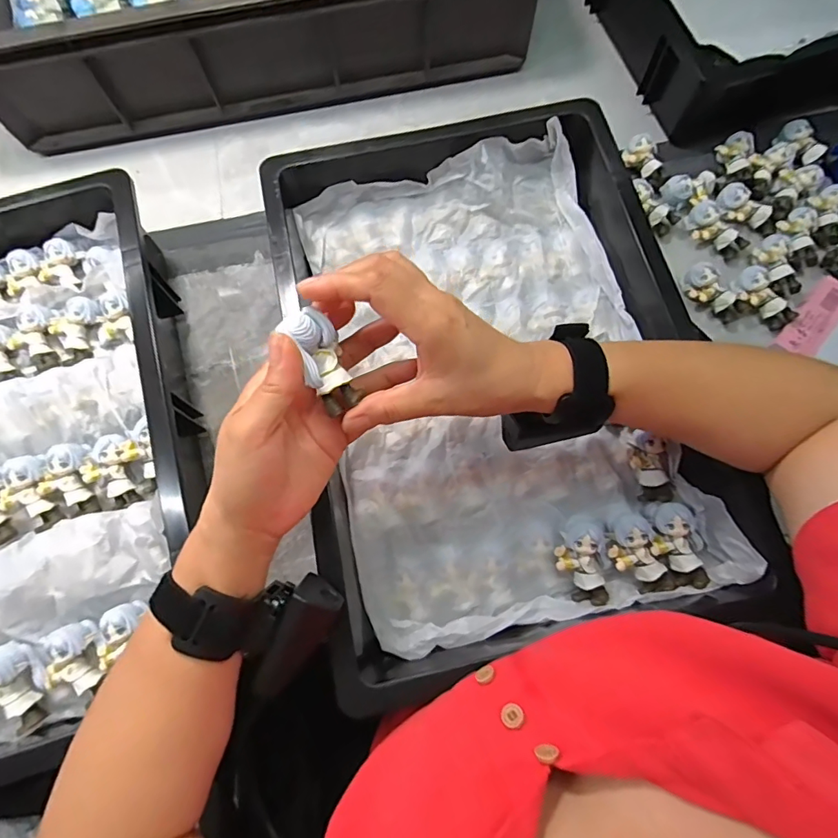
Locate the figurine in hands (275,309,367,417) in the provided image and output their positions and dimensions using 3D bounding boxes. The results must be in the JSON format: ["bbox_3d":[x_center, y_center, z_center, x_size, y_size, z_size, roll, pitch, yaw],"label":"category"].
[{"bbox_3d":[-0.052,-0.032,0.264,0.023,0.021,0.058,-28,110,-7],"label":"figurine in hands"}]

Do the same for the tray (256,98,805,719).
[{"bbox_3d":[0.055,-0.041,0.386,0.288,0.083,0.407,-12,74,-3],"label":"tray"}]

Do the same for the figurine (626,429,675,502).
[{"bbox_3d":[0.182,0.038,0.378,0.028,0.020,0.051,-17,89,-4],"label":"figurine"}]

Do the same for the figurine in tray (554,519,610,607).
[{"bbox_3d":[0.121,0.106,0.355,0.036,0.026,0.059,-5,74,-1],"label":"figurine in tray"}]

